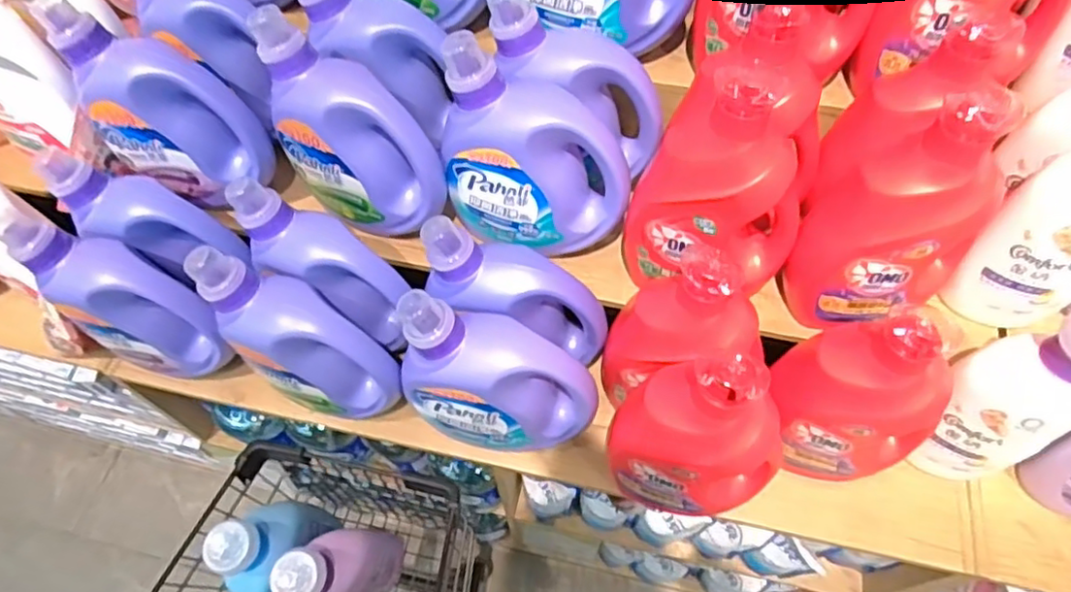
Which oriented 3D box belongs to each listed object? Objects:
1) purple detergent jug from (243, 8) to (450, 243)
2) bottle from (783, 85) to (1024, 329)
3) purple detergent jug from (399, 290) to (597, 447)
[{"bbox_3d":[-0.224,-0.197,0.793,0.230,0.237,0.090,22,61,15],"label":"purple detergent jug"},{"bbox_3d":[0.395,-0.084,0.679,0.206,0.289,0.101,-1,58,2],"label":"bottle"},{"bbox_3d":[-0.059,0.087,0.747,0.206,0.231,0.098,15,60,12],"label":"purple detergent jug"}]

